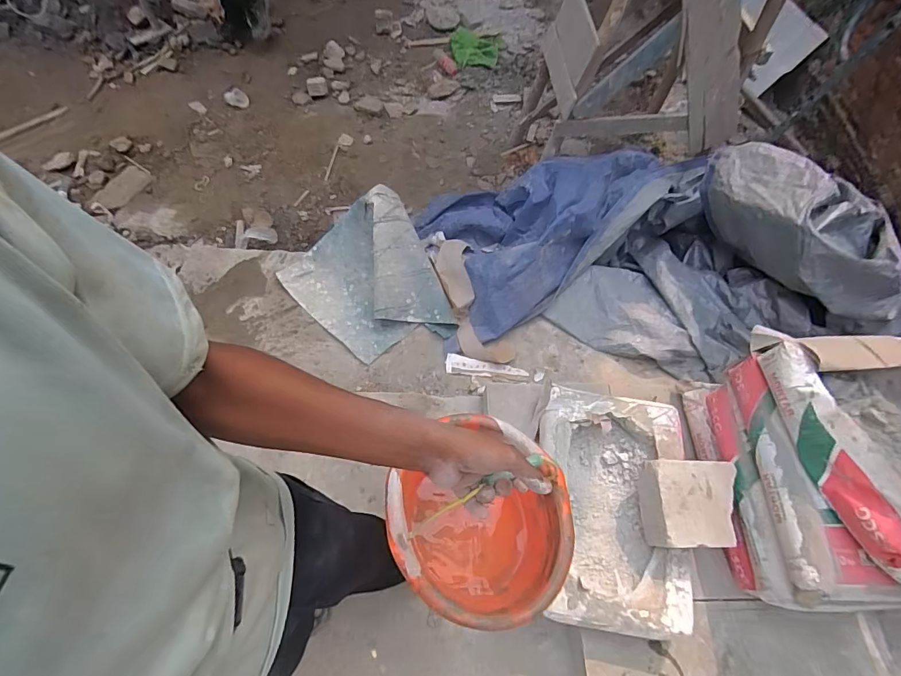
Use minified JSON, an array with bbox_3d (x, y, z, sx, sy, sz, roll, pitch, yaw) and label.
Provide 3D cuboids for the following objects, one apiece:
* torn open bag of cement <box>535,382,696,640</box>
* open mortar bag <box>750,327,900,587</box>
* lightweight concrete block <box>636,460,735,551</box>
[{"bbox_3d":[0.421,0.426,1.182,0.377,0.109,0.583,7,62,0],"label":"torn open bag of cement"},{"bbox_3d":[1.015,0.245,0.964,0.447,0.129,0.601,-2,62,-5],"label":"open mortar bag"},{"bbox_3d":[0.591,0.416,1.120,0.223,0.125,0.196,3,62,-2],"label":"lightweight concrete block"}]

